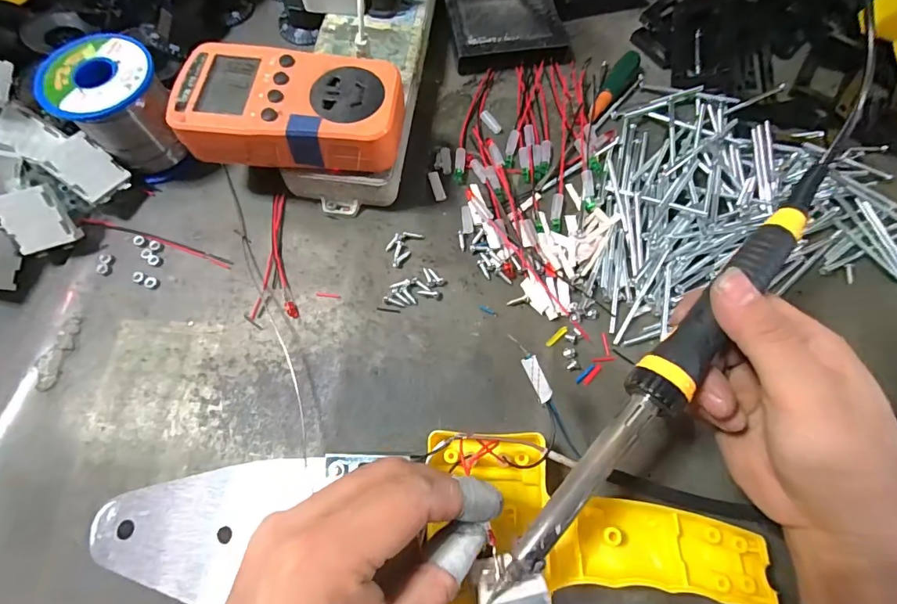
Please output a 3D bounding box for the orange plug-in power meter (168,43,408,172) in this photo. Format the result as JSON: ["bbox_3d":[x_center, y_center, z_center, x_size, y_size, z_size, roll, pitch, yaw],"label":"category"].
[{"bbox_3d":[-0.092,-0.114,0.260,0.124,0.028,0.067,4,70,0],"label":"orange plug-in power meter"}]

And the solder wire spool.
[{"bbox_3d":[-0.209,-0.124,0.285,0.060,0.063,0.058,0,70,-1],"label":"solder wire spool"}]

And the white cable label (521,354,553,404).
[{"bbox_3d":[0.041,0.035,0.200,0.007,0.004,0.022,-25,93,-10],"label":"white cable label"}]

